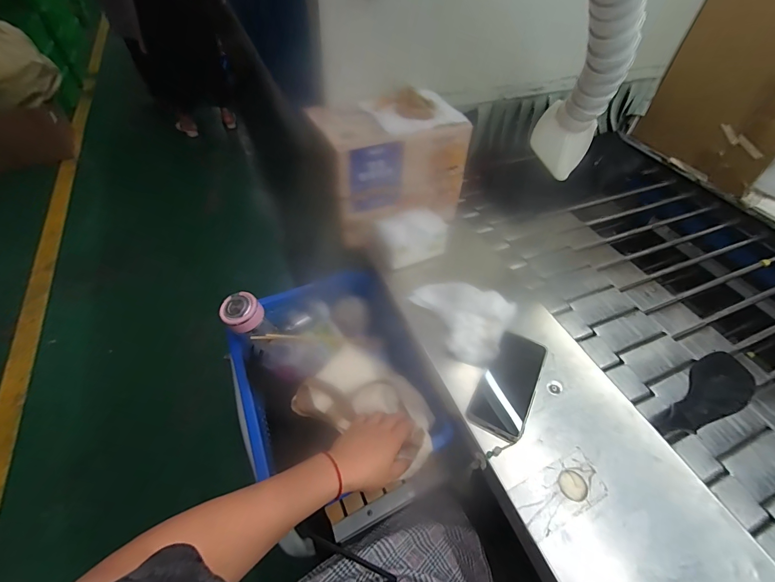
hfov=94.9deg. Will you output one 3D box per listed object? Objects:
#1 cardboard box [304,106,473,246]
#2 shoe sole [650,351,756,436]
[{"bbox_3d":[0.014,-0.253,0.747,0.267,0.204,0.164,-12,50,-14],"label":"cardboard box"},{"bbox_3d":[0.524,0.169,0.582,0.253,0.035,0.082,-23,54,-21],"label":"shoe sole"}]

